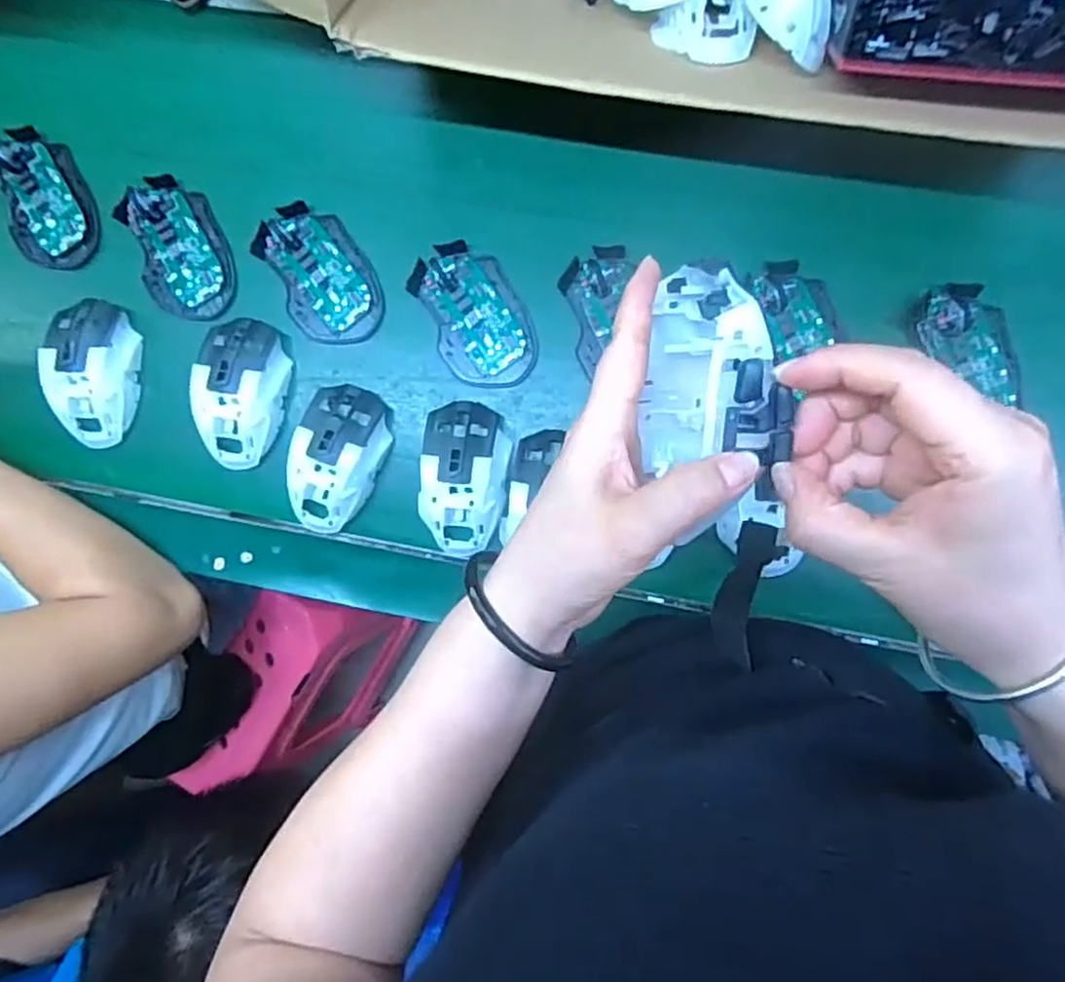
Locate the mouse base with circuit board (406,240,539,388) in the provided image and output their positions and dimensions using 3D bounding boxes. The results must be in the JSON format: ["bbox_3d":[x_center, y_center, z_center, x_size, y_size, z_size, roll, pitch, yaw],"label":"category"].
[{"bbox_3d":[-0.044,-0.135,0.537,0.072,0.013,0.114,-26,89,4],"label":"mouse base with circuit board"}]

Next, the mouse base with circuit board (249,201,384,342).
[{"bbox_3d":[-0.168,-0.171,0.547,0.074,0.014,0.116,-28,88,4],"label":"mouse base with circuit board"}]

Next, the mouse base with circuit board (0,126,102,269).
[{"bbox_3d":[-0.401,-0.239,0.561,0.070,0.022,0.113,-20,89,4],"label":"mouse base with circuit board"}]

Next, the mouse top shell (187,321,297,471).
[{"bbox_3d":[-0.231,-0.077,0.546,0.068,0.037,0.118,6,91,4],"label":"mouse top shell"}]

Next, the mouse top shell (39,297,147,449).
[{"bbox_3d":[-0.351,-0.095,0.557,0.064,0.036,0.113,-8,90,5],"label":"mouse top shell"}]

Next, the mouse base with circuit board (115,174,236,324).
[{"bbox_3d":[-0.285,-0.192,0.555,0.072,0.018,0.112,-25,89,4],"label":"mouse base with circuit board"}]

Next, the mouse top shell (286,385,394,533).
[{"bbox_3d":[-0.153,-0.024,0.541,0.071,0.037,0.116,10,91,4],"label":"mouse top shell"}]

